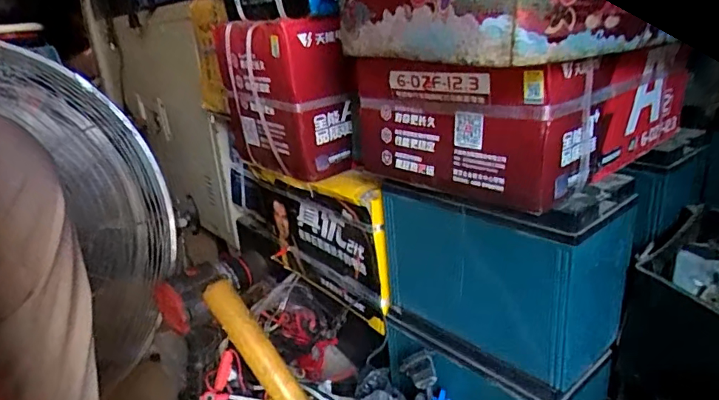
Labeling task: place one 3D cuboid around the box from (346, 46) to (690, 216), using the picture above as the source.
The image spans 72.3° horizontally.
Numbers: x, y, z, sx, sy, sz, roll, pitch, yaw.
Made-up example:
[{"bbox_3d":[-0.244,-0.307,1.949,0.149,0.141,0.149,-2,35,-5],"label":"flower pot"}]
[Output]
[{"bbox_3d":[0.152,-0.091,0.506,0.258,0.109,0.216,-22,26,-39],"label":"box"}]

